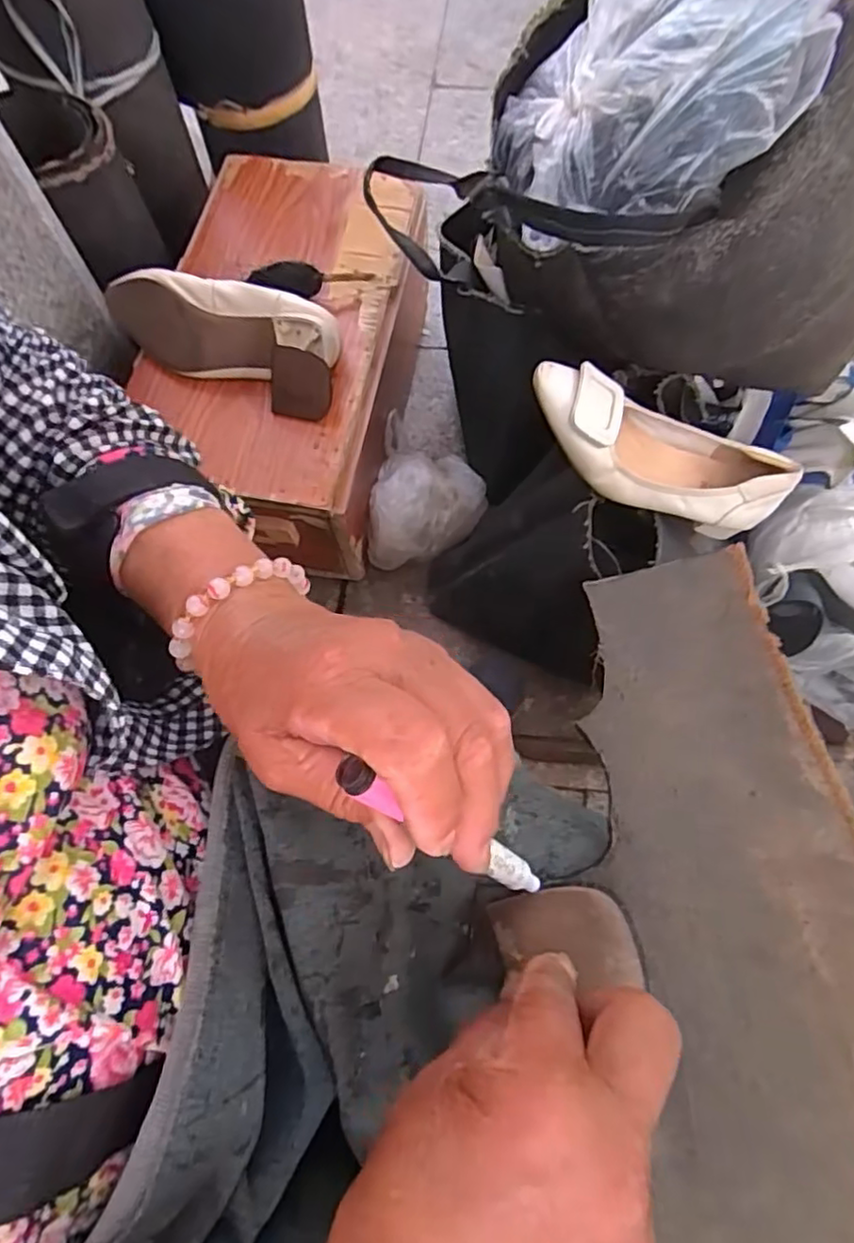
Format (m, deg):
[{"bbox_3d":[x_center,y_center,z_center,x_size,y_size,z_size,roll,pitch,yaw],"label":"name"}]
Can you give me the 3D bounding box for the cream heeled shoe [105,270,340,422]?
[{"bbox_3d":[-0.197,-0.284,0.622,0.241,0.075,0.099,19,72,9],"label":"cream heeled shoe"}]

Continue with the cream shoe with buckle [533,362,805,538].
[{"bbox_3d":[0.180,-0.139,0.500,0.224,0.069,0.086,18,70,-16],"label":"cream shoe with buckle"}]

